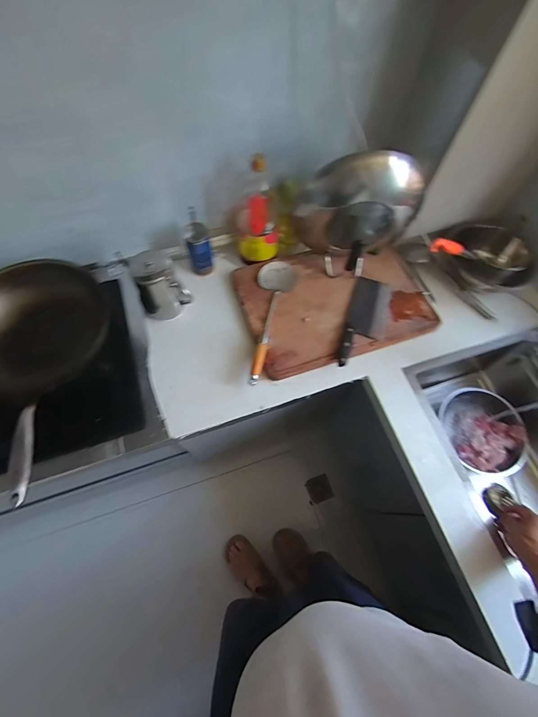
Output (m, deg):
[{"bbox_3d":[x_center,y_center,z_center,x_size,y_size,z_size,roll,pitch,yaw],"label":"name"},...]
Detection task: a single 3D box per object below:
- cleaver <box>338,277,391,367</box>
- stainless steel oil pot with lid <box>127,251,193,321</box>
[{"bbox_3d":[0.263,-0.102,0.865,0.106,0.037,0.294,17,66,5],"label":"cleaver"},{"bbox_3d":[-0.265,-0.169,0.795,0.107,0.151,0.102,1,66,-2],"label":"stainless steel oil pot with lid"}]

